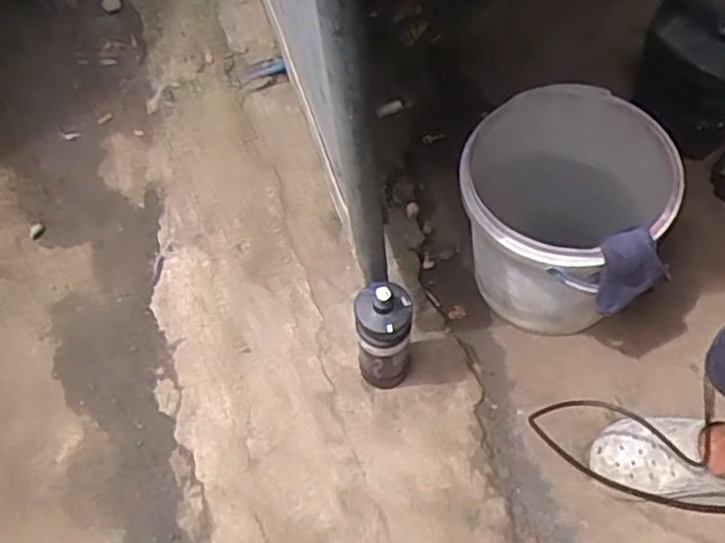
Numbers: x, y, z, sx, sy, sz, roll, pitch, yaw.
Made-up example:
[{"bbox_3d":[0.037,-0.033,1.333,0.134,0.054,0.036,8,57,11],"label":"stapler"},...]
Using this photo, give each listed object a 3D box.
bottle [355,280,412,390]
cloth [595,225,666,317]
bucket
[{"bbox_3d":[0.033,0.104,1.080,0.077,0.285,0.075,-1,61,2],"label":"bottle"},{"bbox_3d":[0.360,0.002,0.967,0.095,0.133,0.030,-24,34,7],"label":"cloth"},{"bbox_3d":[0.301,-0.088,1.122,0.287,0.286,0.313,-2,61,4],"label":"bucket"}]

